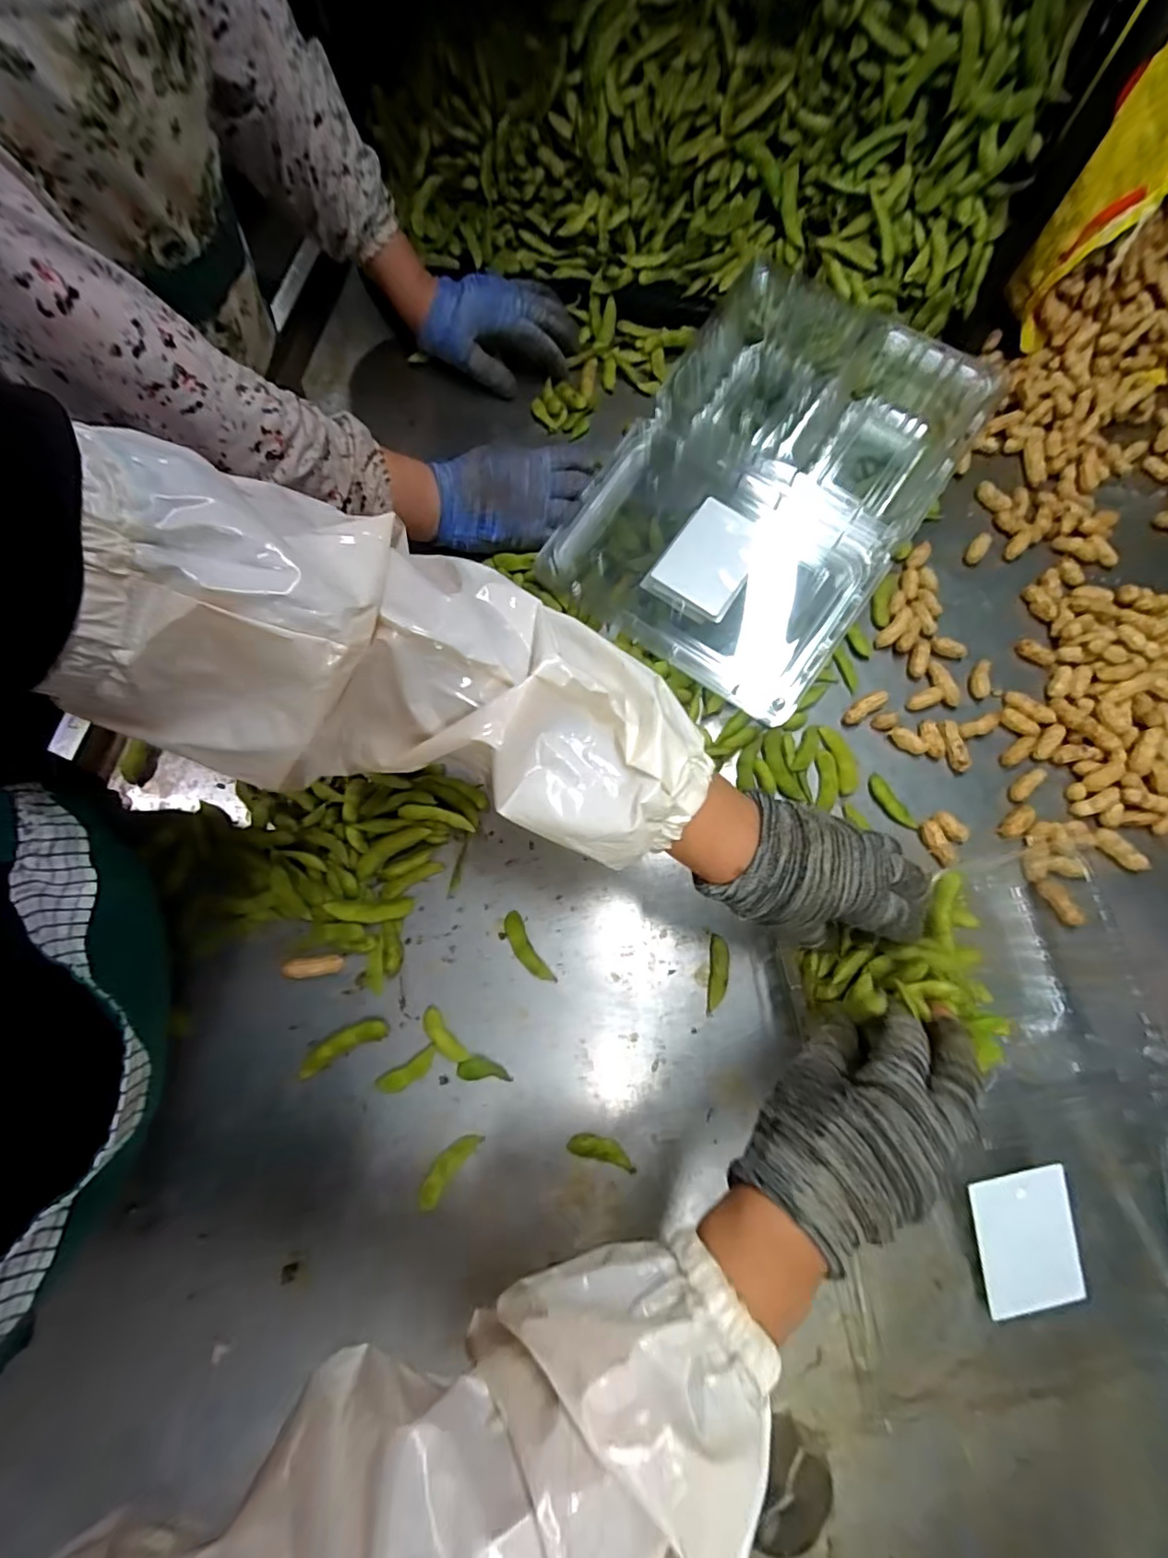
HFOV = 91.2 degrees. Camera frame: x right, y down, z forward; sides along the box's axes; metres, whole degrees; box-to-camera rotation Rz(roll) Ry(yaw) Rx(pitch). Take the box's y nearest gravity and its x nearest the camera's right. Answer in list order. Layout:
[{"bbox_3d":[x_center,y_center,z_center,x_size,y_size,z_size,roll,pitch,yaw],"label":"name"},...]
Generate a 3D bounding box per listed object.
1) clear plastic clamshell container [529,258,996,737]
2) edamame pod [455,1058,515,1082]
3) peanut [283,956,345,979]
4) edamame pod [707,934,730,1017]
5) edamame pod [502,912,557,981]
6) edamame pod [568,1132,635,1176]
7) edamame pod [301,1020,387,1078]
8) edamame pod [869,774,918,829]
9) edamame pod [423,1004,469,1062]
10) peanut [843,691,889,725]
[{"bbox_3d":[0.150,-0.243,0.465,0.223,0.086,0.351,33,75,8],"label":"clear plastic clamshell container"},{"bbox_3d":[-0.065,0.189,0.372,0.034,0.004,0.014,1,73,-1],"label":"edamame pod"},{"bbox_3d":[-0.179,0.126,0.382,0.037,0.013,0.013,-4,73,-3],"label":"peanut"},{"bbox_3d":[0.093,0.135,0.395,0.013,0.005,0.052,8,73,1],"label":"edamame pod"},{"bbox_3d":[-0.040,0.118,0.396,0.016,0.004,0.054,-29,76,-10],"label":"edamame pod"},{"bbox_3d":[0.012,0.235,0.361,0.044,0.004,0.014,17,73,3],"label":"edamame pod"},{"bbox_3d":[-0.157,0.173,0.371,0.058,0.009,0.016,-26,75,-9],"label":"edamame pod"},{"bbox_3d":[0.233,0.019,0.435,0.018,0.007,0.048,-32,77,-11],"label":"edamame pod"},{"bbox_3d":[-0.093,0.170,0.377,0.014,0.004,0.041,-38,78,-12],"label":"edamame pod"},{"bbox_3d":[0.222,-0.056,0.452,0.037,0.009,0.013,-34,77,4],"label":"peanut"}]

